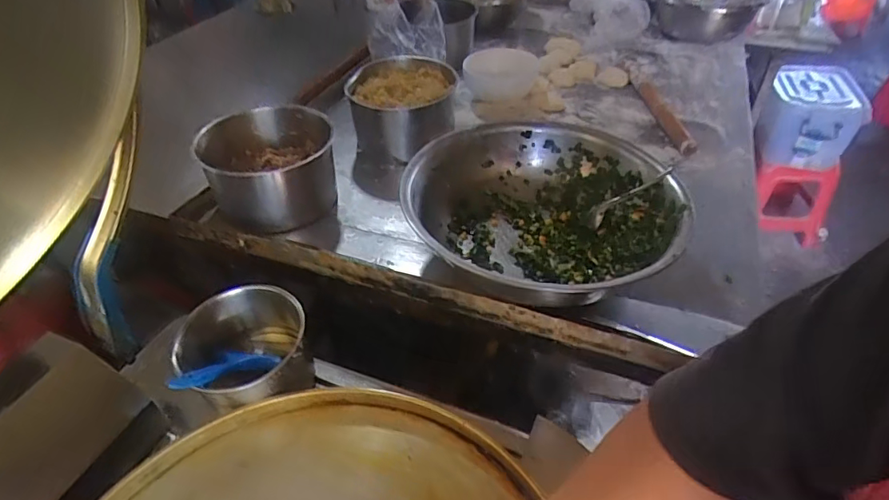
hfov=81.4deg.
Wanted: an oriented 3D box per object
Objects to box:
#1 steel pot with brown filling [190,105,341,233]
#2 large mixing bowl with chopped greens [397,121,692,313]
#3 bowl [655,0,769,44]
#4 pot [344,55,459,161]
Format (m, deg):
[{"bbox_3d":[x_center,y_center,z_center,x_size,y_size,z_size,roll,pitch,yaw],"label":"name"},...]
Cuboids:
[{"bbox_3d":[-0.284,-0.131,0.844,0.193,0.129,0.183,-6,42,-5],"label":"steel pot with brown filling"},{"bbox_3d":[0.140,-0.051,0.745,0.369,0.104,0.372,0,42,0],"label":"large mixing bowl with chopped greens"},{"bbox_3d":[0.727,-0.680,1.434,0.266,0.116,0.326,12,43,14],"label":"bowl"},{"bbox_3d":[-0.079,-0.275,1.003,0.196,0.116,0.238,4,42,5],"label":"pot"}]

